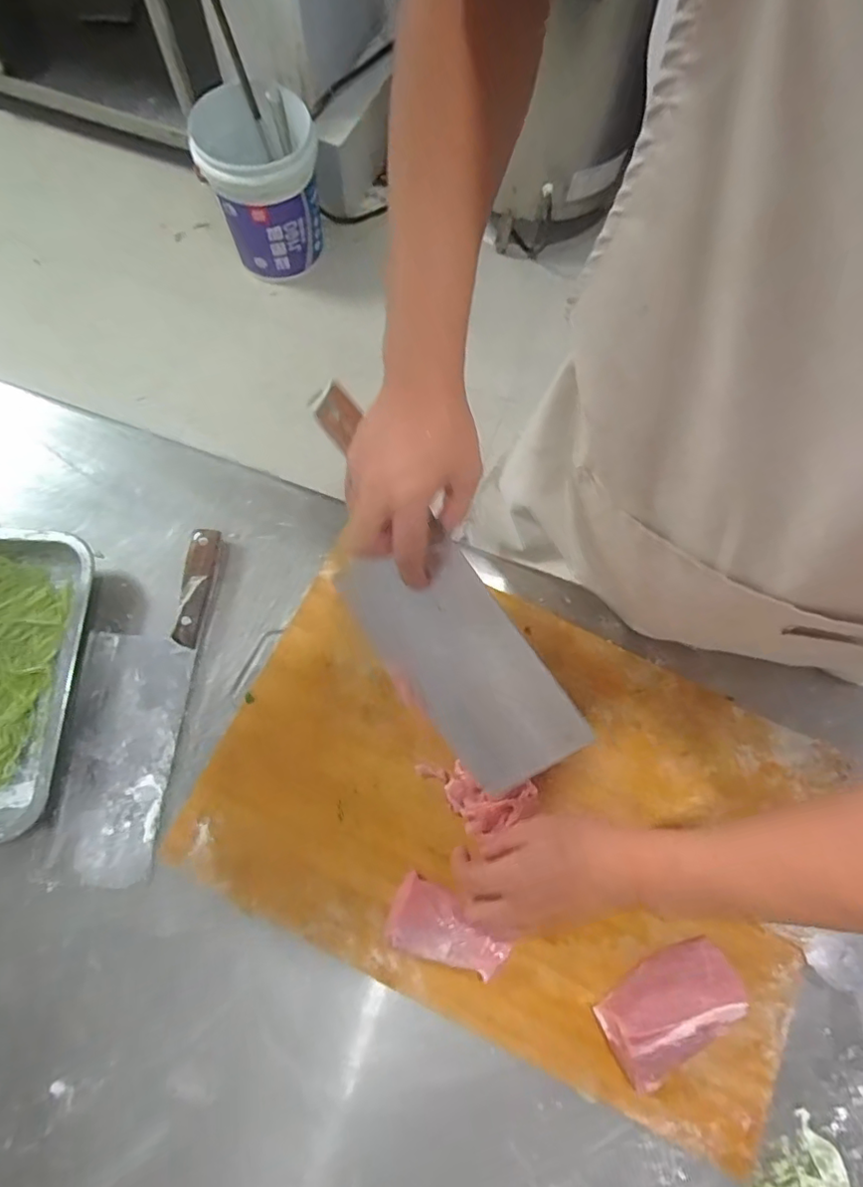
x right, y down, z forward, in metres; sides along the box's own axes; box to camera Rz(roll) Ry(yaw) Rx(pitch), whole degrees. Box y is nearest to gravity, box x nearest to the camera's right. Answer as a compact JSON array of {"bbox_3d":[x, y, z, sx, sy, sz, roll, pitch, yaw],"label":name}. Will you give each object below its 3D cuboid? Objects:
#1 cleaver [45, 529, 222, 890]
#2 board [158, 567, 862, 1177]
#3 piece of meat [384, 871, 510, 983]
[{"bbox_3d":[-0.299,0.101,0.568,0.108,0.032,0.345,7,74,0],"label":"cleaver"},{"bbox_3d":[0.079,0.198,0.552,0.558,0.031,0.374,25,75,5],"label":"board"},{"bbox_3d":[0.012,0.298,0.501,0.102,0.024,0.053,29,75,6],"label":"piece of meat"}]

